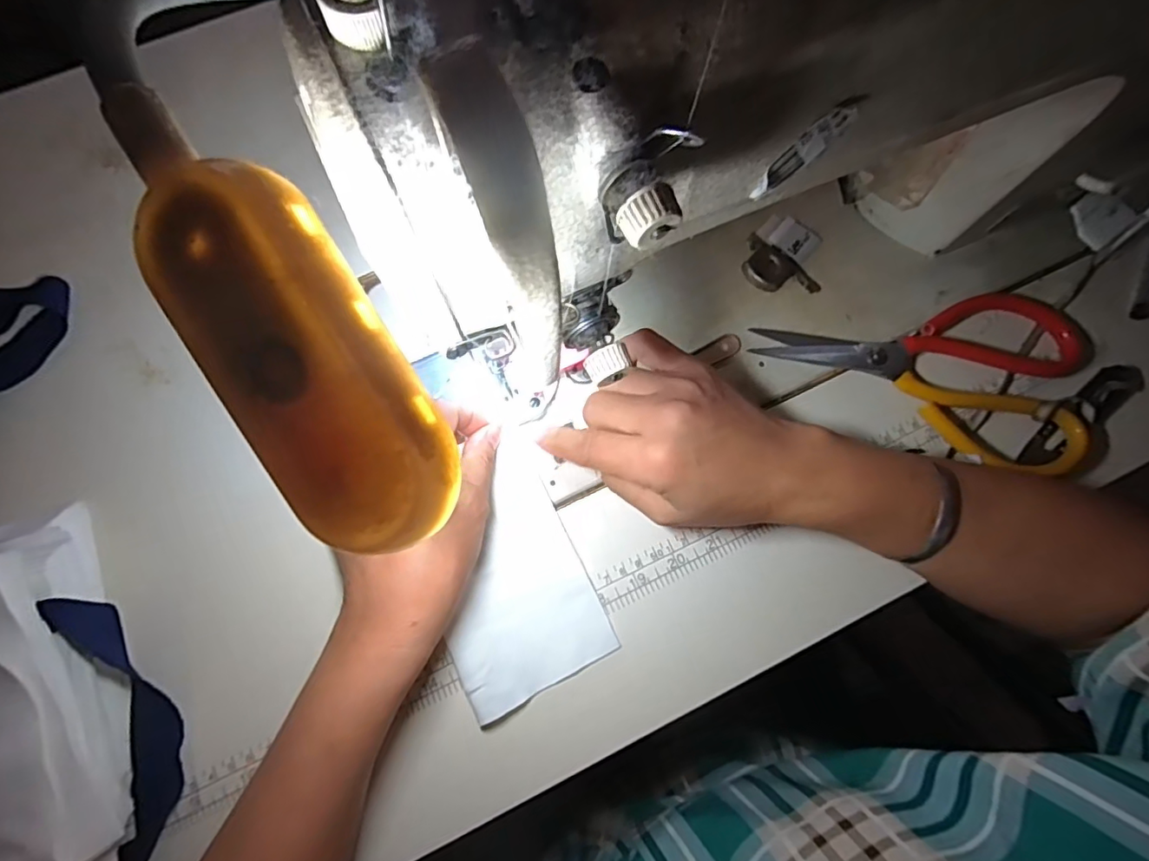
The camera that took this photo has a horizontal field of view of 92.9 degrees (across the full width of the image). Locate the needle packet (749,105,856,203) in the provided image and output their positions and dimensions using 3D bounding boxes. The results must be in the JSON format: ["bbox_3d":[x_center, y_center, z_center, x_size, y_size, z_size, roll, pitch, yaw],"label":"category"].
[{"bbox_3d":[0.067,-0.081,0.161,0.033,0.013,0.004,-38,80,21],"label":"needle packet"}]

